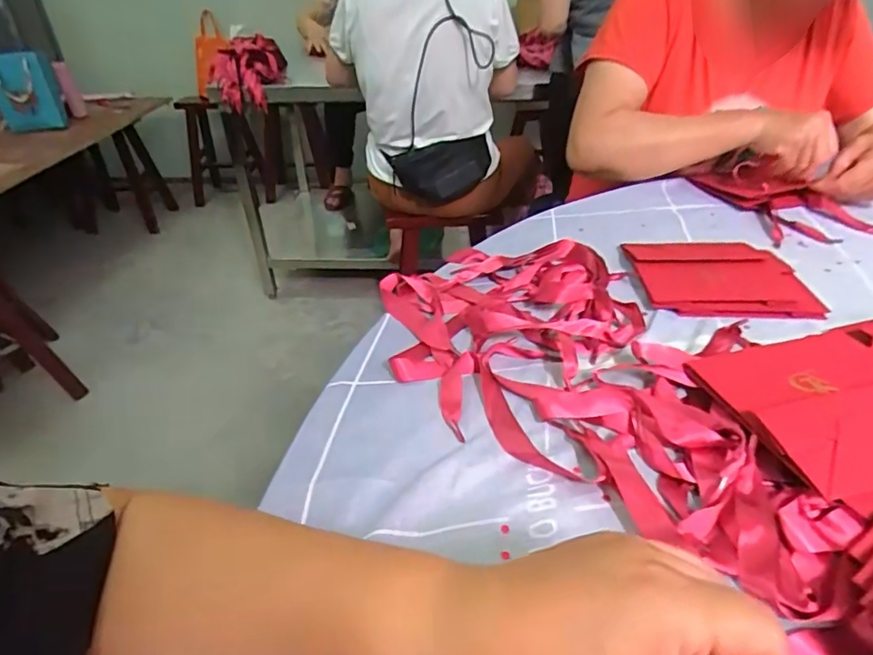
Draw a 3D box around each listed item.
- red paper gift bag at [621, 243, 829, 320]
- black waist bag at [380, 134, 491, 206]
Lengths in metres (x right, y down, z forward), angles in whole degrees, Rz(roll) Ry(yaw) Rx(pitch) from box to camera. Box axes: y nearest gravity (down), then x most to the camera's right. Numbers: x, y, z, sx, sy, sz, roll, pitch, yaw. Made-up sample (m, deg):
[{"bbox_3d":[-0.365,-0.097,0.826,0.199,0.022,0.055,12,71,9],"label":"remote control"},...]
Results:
[{"bbox_3d":[0.292,-0.054,0.559,0.159,0.017,0.136,1,36,3],"label":"red paper gift bag"},{"bbox_3d":[0.005,-0.400,1.360,0.256,0.141,0.096,1,36,4],"label":"black waist bag"}]

